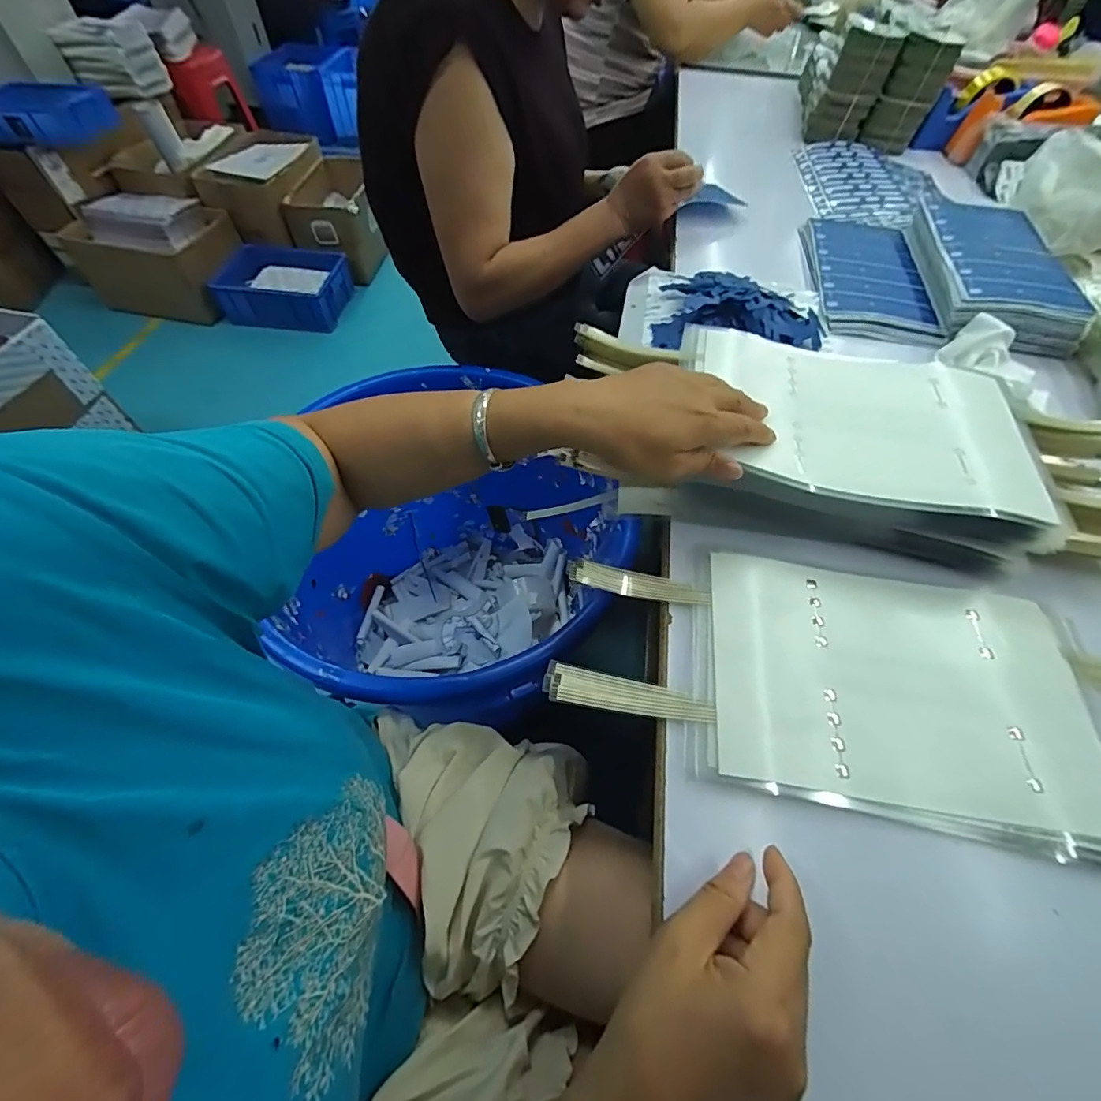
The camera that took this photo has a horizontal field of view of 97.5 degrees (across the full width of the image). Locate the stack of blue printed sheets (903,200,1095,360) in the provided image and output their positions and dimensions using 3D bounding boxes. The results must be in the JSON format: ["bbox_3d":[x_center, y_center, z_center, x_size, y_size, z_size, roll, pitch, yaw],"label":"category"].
[{"bbox_3d":[0.578,-0.378,0.638,0.160,0.049,0.281,12,58,6],"label":"stack of blue printed sheets"}]

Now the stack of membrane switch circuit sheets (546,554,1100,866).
[{"bbox_3d":[0.247,0.097,0.354,0.470,0.011,0.182,10,58,4],"label":"stack of membrane switch circuit sheets"}]

